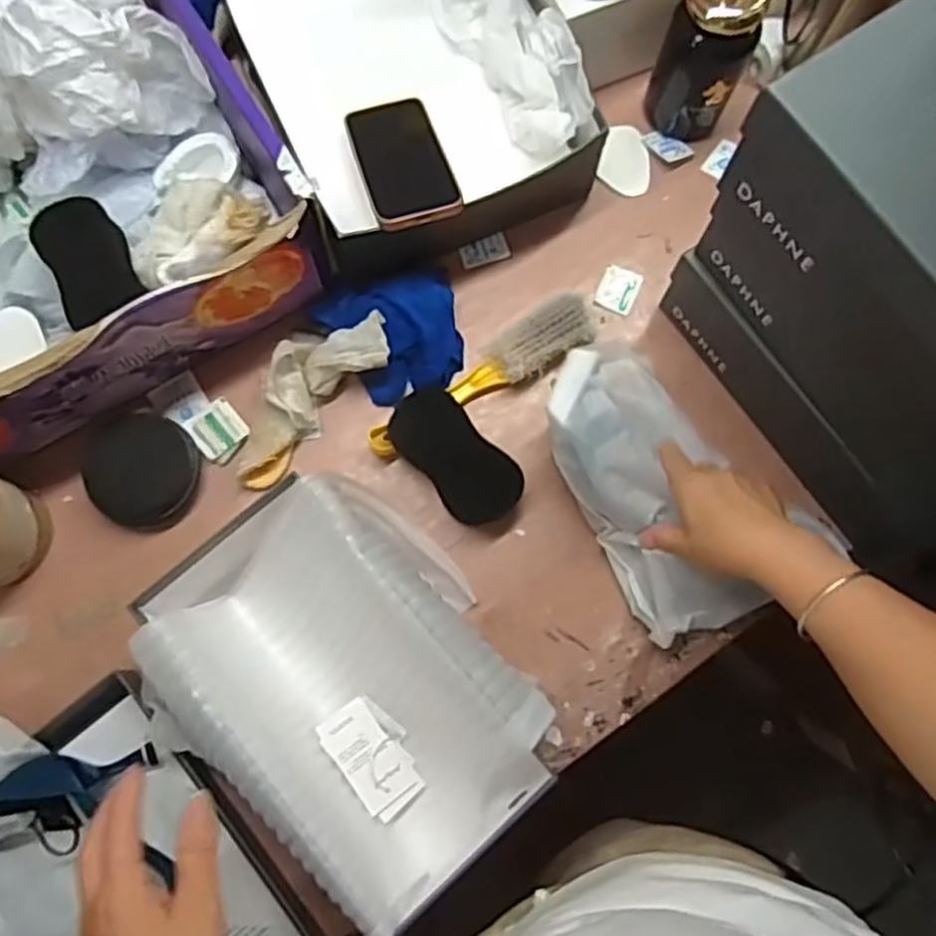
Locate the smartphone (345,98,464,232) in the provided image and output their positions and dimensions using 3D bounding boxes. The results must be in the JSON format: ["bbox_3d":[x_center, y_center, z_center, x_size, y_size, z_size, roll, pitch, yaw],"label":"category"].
[{"bbox_3d":[-0.056,-0.262,0.661,0.074,0.011,0.140,-15,62,-7],"label":"smartphone"}]

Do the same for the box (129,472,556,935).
[{"bbox_3d":[-0.085,0.159,0.589,0.216,0.103,0.290,-40,80,-10],"label":"box"}]

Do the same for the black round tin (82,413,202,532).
[{"bbox_3d":[-0.277,0.001,0.657,0.089,0.026,0.094,0,76,-2],"label":"black round tin"}]

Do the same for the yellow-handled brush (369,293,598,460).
[{"bbox_3d":[0.018,-0.082,0.684,0.236,0.036,0.048,-33,79,-9],"label":"yellow-handled brush"}]

